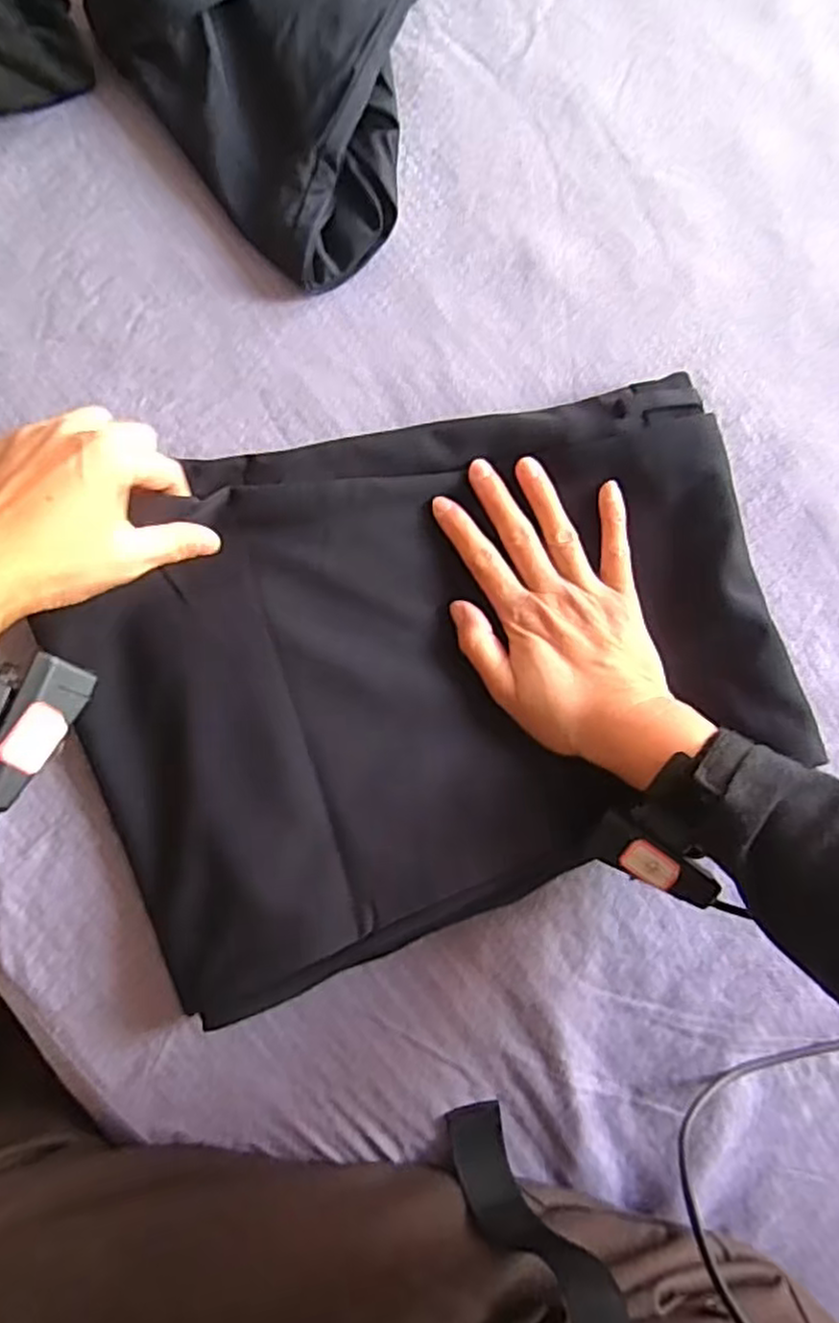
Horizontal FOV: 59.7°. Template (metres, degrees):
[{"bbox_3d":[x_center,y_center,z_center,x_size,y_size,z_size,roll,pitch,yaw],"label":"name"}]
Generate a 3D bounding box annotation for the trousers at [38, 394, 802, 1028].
[{"bbox_3d":[0.006,0.002,0.395,0.370,0.039,0.265,-19,90,-6],"label":"trousers"}]

